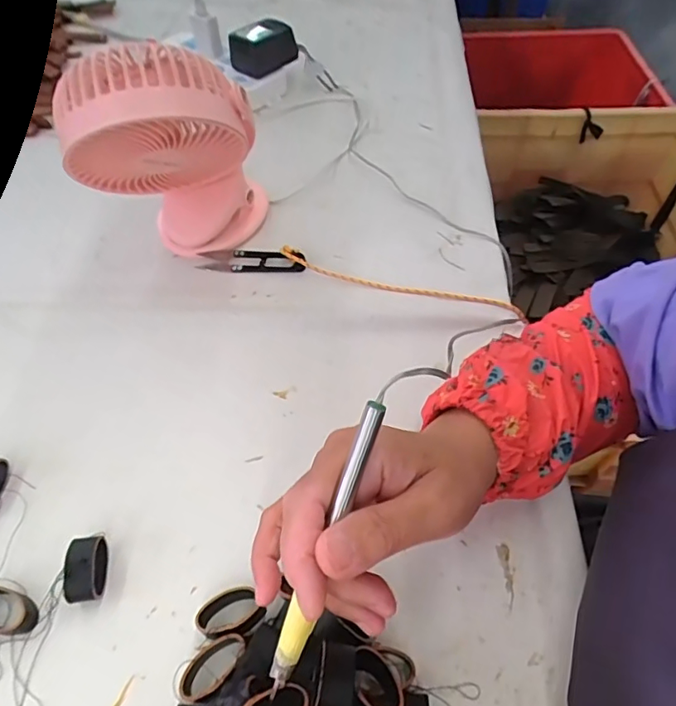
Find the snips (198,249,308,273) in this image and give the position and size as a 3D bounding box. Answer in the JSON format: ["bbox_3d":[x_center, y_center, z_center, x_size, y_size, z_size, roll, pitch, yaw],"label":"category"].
[{"bbox_3d":[-0.079,-0.087,0.475,0.099,0.013,0.023,6,54,5],"label":"snips"}]

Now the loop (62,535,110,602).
[{"bbox_3d":[-0.156,0.135,0.324,0.021,0.020,0.037,-5,54,-3],"label":"loop"}]

